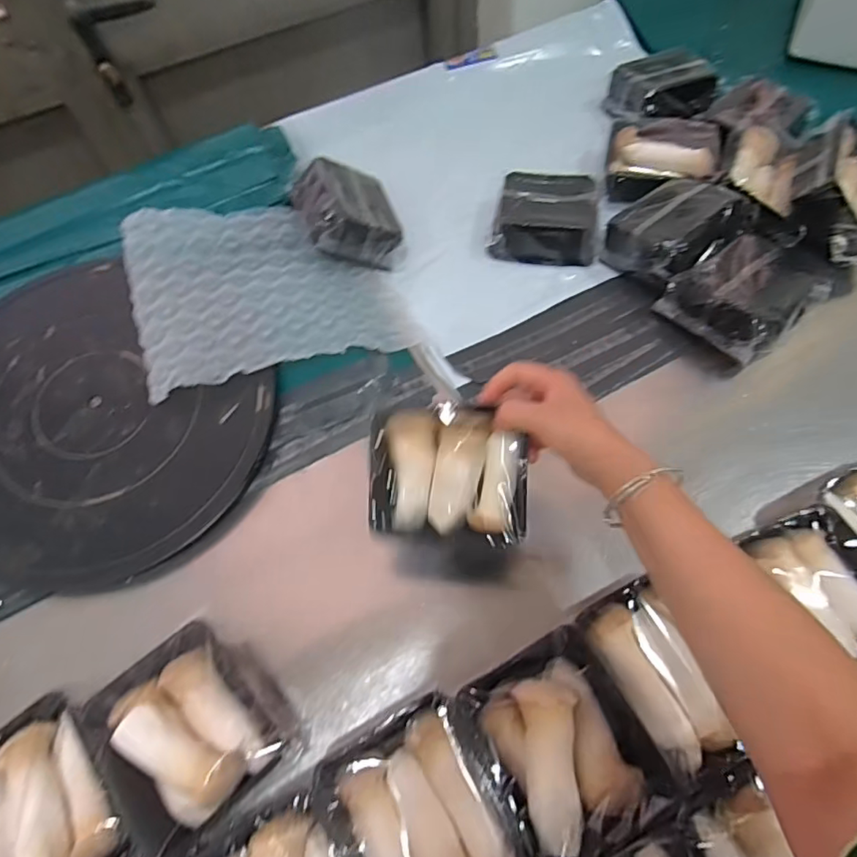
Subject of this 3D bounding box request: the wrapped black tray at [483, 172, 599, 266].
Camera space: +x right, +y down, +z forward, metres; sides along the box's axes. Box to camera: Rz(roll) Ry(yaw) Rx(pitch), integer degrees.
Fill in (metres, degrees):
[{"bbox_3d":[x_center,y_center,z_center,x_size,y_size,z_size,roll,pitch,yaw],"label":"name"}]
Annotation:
[{"bbox_3d":[0.156,-0.277,0.709,0.136,0.058,0.109,9,63,8],"label":"wrapped black tray"}]

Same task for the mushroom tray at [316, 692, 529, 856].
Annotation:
[{"bbox_3d":[-0.003,0.305,0.415,0.118,0.053,0.156,-26,63,-10],"label":"mushroom tray"}]

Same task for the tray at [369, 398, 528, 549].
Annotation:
[{"bbox_3d":[0.019,0.037,0.487,0.138,0.043,0.119,3,96,12],"label":"tray"}]

